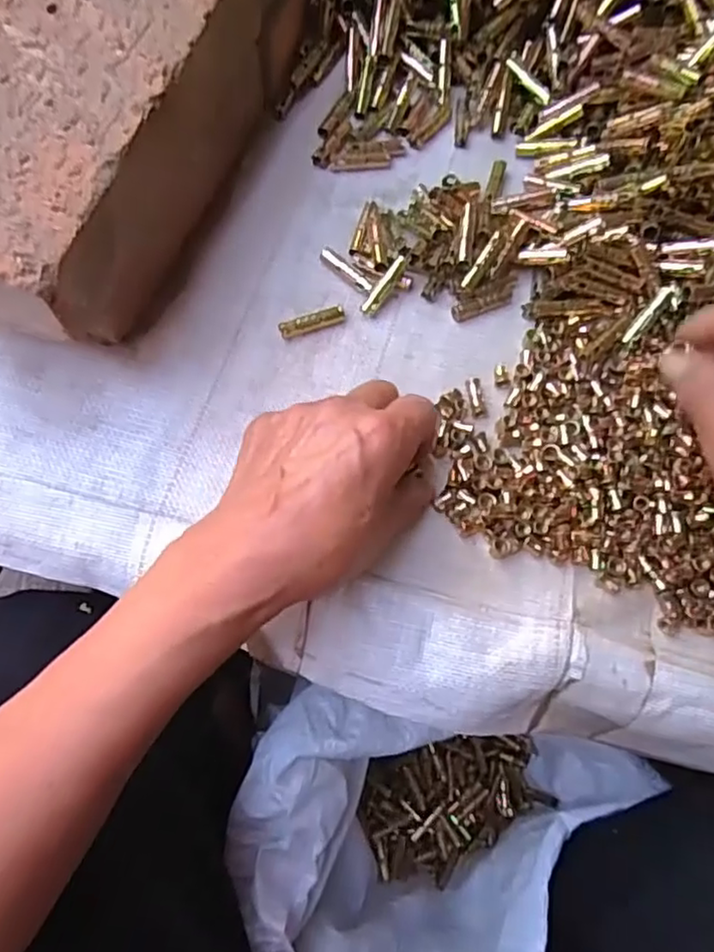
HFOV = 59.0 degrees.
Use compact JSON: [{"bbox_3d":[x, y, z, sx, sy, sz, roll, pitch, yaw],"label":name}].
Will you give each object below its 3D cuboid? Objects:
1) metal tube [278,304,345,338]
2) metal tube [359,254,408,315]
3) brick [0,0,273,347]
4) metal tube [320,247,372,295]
[{"bbox_3d":[-0.025,-0.092,0.371,0.041,0.007,0.008,-20,74,-9],"label":"metal tube"},{"bbox_3d":[0.017,-0.114,0.379,0.009,0.008,0.040,37,94,9],"label":"metal tube"},{"bbox_3d":[-0.140,-0.197,0.344,0.111,0.097,0.269,19,72,4],"label":"brick"},{"bbox_3d":[-0.006,-0.126,0.388,0.043,0.006,0.009,43,75,11],"label":"metal tube"}]

